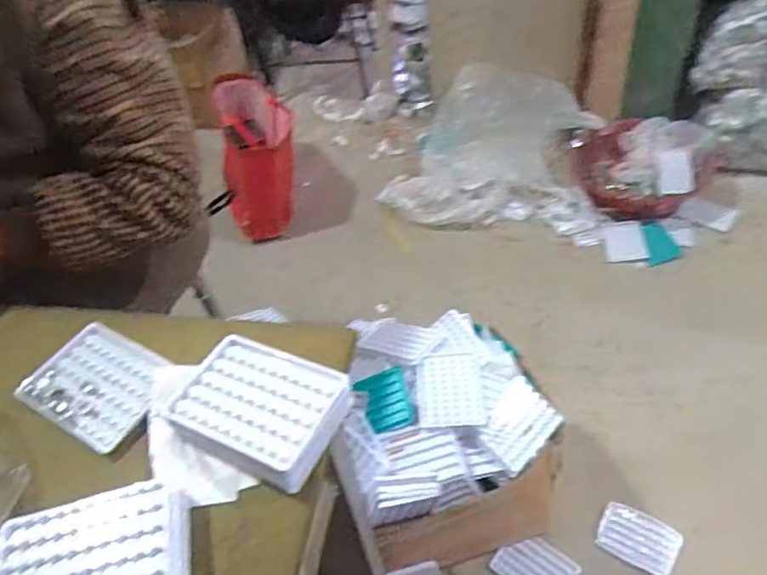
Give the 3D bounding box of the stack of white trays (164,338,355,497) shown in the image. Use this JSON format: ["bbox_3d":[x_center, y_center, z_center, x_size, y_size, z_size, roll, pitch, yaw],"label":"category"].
[{"bbox_3d":[-0.102,0.098,0.514,0.128,0.033,0.095,20,53,23],"label":"stack of white trays"}]

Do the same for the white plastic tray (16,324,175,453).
[{"bbox_3d":[-0.259,0.084,0.558,0.124,0.014,0.096,22,54,25],"label":"white plastic tray"}]

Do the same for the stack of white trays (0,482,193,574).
[{"bbox_3d":[-0.204,0.193,0.437,0.122,0.030,0.102,-13,47,-5],"label":"stack of white trays"}]

